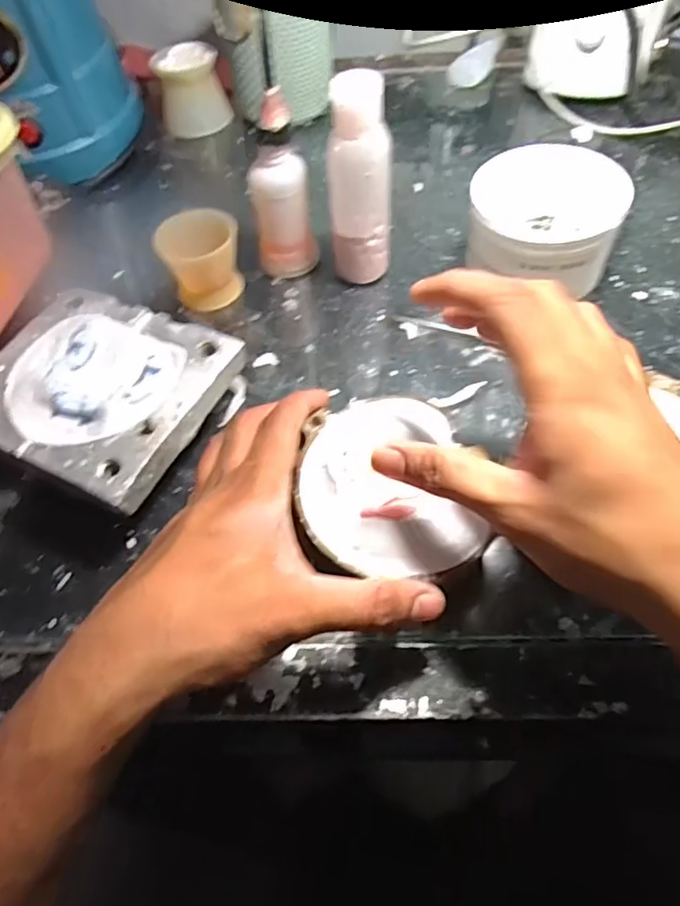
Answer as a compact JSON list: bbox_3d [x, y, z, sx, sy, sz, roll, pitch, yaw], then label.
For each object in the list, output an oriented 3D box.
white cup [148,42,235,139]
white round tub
[{"bbox_3d":[-0.134,-0.327,0.525,0.059,0.055,0.051,-18,58,-8],"label":"white cup"},{"bbox_3d":[0.130,-0.145,0.383,0.092,0.067,0.090,-2,57,3],"label":"white round tub"}]

